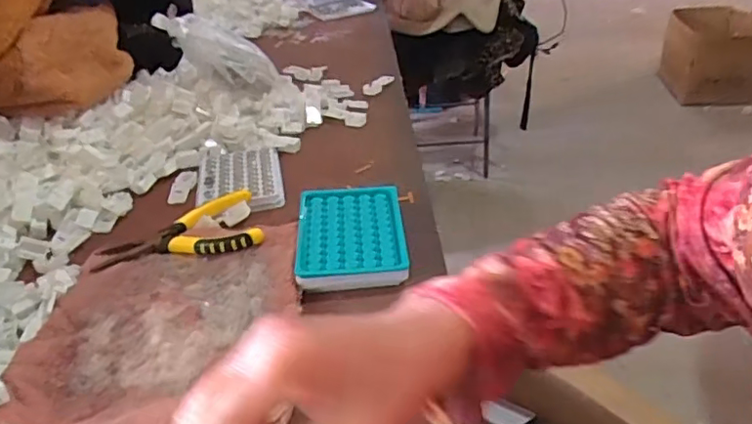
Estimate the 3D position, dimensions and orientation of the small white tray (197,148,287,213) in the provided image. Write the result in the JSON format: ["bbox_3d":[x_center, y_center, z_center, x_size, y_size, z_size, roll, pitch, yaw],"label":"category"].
[{"bbox_3d":[-0.154,-0.039,0.662,0.093,0.018,0.119,-9,34,-8],"label":"small white tray"}]

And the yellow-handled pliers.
[{"bbox_3d":[-0.189,0.019,0.558,0.150,0.017,0.089,-13,35,-14],"label":"yellow-handled pliers"}]

